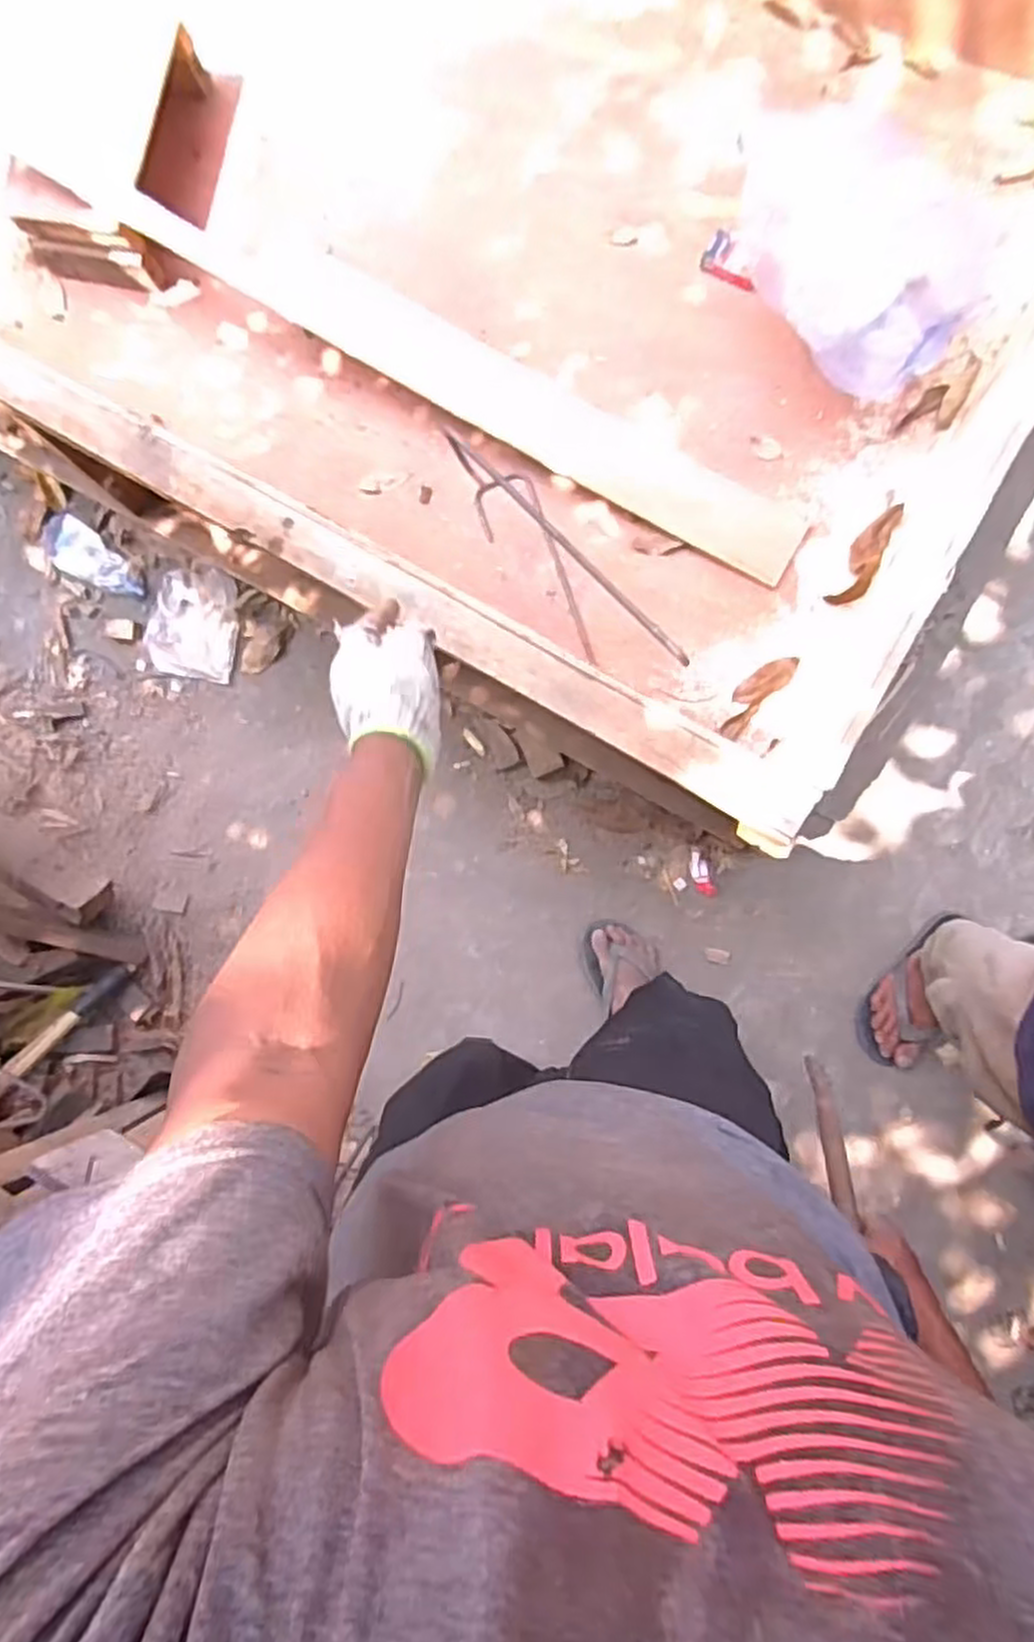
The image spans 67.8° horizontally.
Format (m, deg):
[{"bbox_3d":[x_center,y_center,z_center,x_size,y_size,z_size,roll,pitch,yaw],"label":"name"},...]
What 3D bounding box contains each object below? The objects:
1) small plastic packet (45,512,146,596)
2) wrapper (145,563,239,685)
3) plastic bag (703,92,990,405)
[{"bbox_3d":[-0.824,-0.506,1.493,0.233,0.014,0.095,36,93,9],"label":"small plastic packet"},{"bbox_3d":[-0.617,-0.381,1.455,0.181,0.034,0.208,10,89,9],"label":"wrapper"},{"bbox_3d":[0.516,-0.925,1.153,0.321,0.195,0.493,-36,83,6],"label":"plastic bag"}]

